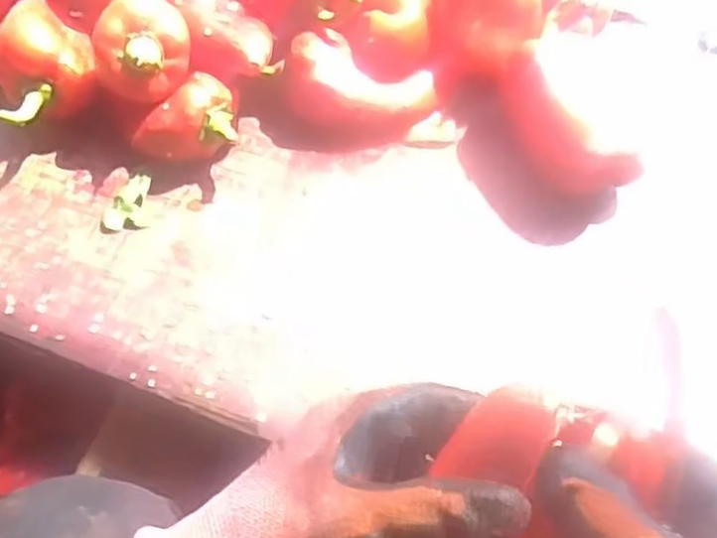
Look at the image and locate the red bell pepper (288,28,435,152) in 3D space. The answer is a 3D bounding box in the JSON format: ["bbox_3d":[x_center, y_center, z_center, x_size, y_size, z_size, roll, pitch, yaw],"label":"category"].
[{"bbox_3d":[0.000,-0.135,0.573,0.117,0.053,0.071,11,57,7],"label":"red bell pepper"}]

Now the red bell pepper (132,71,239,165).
[{"bbox_3d":[-0.129,-0.104,0.550,0.078,0.059,0.051,-7,56,-5],"label":"red bell pepper"}]

